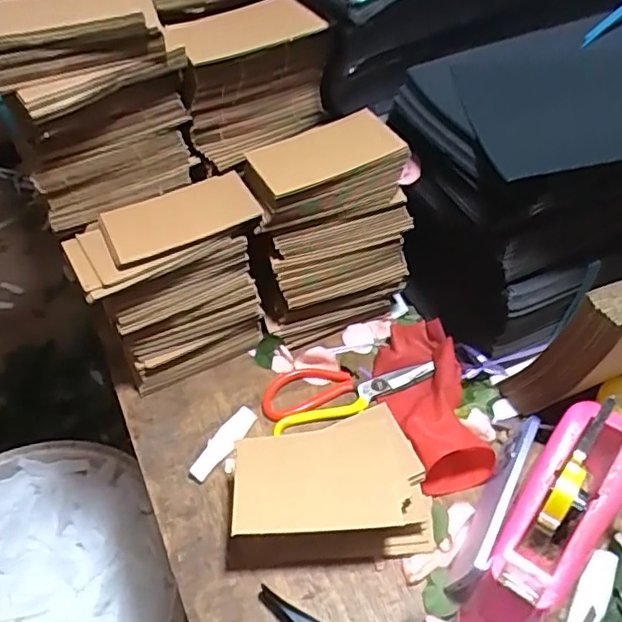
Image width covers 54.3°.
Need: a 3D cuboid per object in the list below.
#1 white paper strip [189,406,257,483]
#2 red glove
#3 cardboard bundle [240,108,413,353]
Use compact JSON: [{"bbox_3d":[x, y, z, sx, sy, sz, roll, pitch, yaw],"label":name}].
[{"bbox_3d":[-0.089,0.133,0.615,0.021,0.013,0.087,26,55,25],"label":"white paper strip"},{"bbox_3d":[0.119,0.088,0.629,0.086,0.047,0.199,-10,48,-4],"label":"red glove"},{"bbox_3d":[0.015,-0.080,0.662,0.157,0.218,0.106,-18,49,-11],"label":"cardboard bundle"}]

